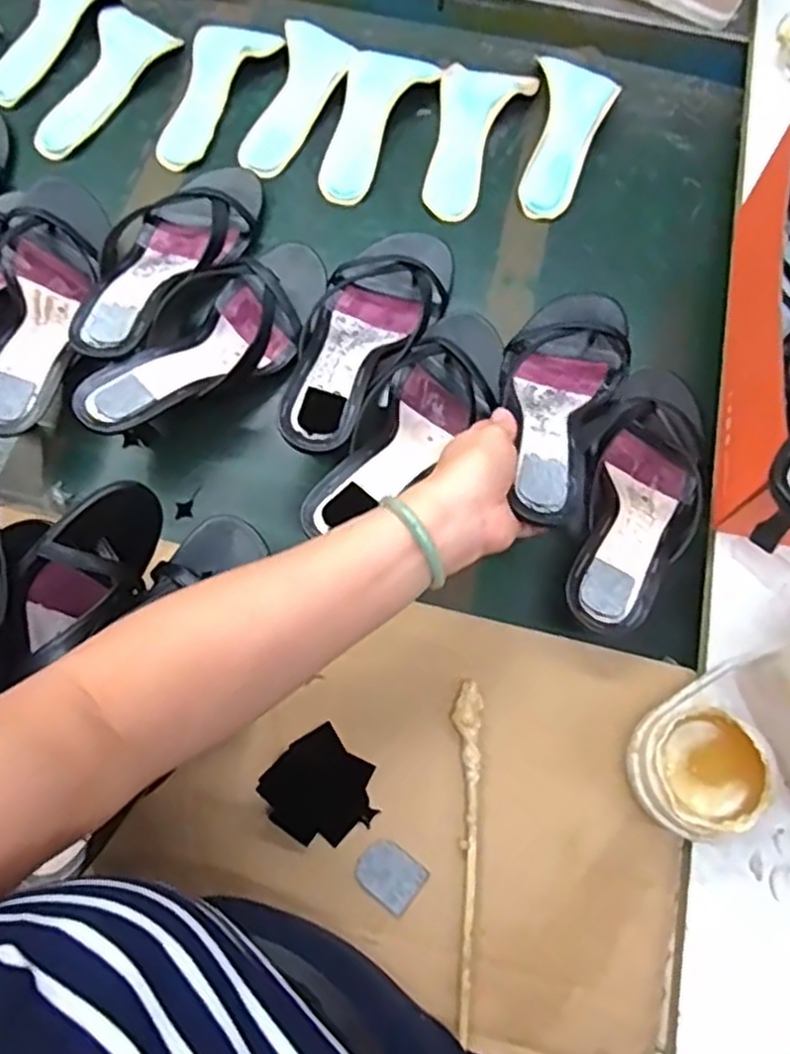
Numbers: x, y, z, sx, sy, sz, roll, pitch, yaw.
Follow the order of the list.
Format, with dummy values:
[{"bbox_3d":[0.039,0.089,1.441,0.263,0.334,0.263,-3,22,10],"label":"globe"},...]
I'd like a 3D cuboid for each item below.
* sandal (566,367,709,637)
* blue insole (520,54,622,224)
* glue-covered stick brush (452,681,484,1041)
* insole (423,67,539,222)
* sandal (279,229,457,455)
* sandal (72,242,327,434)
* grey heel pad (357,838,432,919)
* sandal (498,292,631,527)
[{"bbox_3d":[0.181,-0.027,0.519,0.085,0.060,0.234,23,57,7],"label":"sandal"},{"bbox_3d":[0.149,-0.355,0.658,0.069,0.023,0.163,19,71,6],"label":"blue insole"},{"bbox_3d":[0.042,0.197,0.442,0.017,0.013,0.199,3,70,1],"label":"glue-covered stick brush"},{"bbox_3d":[0.061,-0.361,0.664,0.078,0.009,0.181,24,72,8],"label":"insole"},{"bbox_3d":[-0.023,-0.153,0.560,0.090,0.042,0.241,22,58,7],"label":"sandal"},{"bbox_3d":[-0.137,-0.146,0.560,0.094,0.052,0.244,36,60,11],"label":"sandal"},{"bbox_3d":[-0.003,0.213,0.444,0.039,0.004,0.032,38,74,12],"label":"grey heel pad"},{"bbox_3d":[0.120,-0.096,0.531,0.090,0.042,0.231,18,52,6],"label":"sandal"}]

